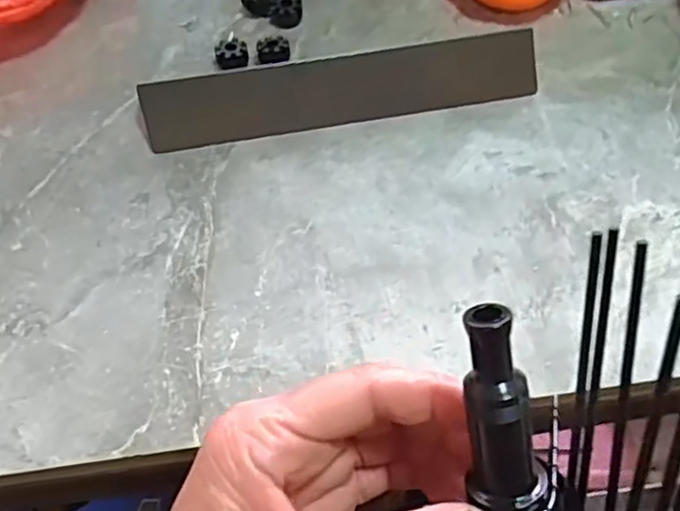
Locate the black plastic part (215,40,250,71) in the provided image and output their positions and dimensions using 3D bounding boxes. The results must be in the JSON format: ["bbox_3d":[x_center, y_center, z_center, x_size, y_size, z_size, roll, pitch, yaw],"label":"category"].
[{"bbox_3d":[-0.062,-0.114,0.385,0.017,0.010,0.013,-7,60,-4],"label":"black plastic part"}]

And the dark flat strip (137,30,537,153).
[{"bbox_3d":[0.003,-0.091,0.373,0.215,0.010,0.038,-9,103,-4],"label":"dark flat strip"}]

